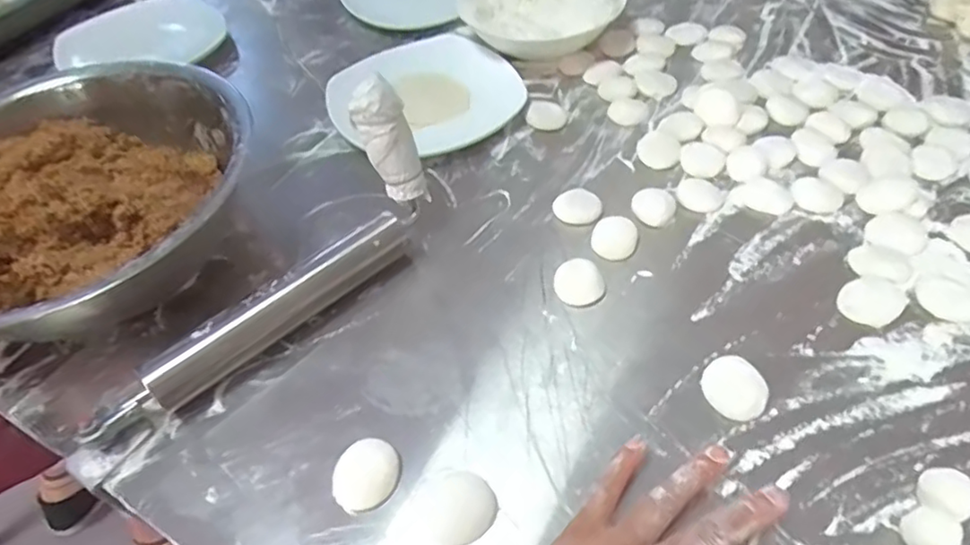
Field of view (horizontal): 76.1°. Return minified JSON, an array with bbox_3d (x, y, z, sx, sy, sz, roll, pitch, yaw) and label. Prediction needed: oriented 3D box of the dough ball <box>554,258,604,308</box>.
[{"bbox_3d":[0.069,0.007,0.460,0.036,0.004,0.039,-2,51,3],"label":"dough ball"}]

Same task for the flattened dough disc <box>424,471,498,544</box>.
[{"bbox_3d":[-0.015,0.137,0.361,0.042,0.004,0.038,-39,58,-24],"label":"flattened dough disc"}]

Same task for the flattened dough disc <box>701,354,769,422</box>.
[{"bbox_3d":[0.160,0.074,0.398,0.038,0.006,0.041,-2,51,3],"label":"flattened dough disc"}]

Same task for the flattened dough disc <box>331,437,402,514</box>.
[{"bbox_3d":[-0.073,0.123,0.377,0.039,0.009,0.043,16,54,17],"label":"flattened dough disc"}]

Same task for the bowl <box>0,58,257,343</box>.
[{"bbox_3d":[-0.325,-0.058,0.502,0.275,0.092,0.300,-2,51,3],"label":"bowl"}]

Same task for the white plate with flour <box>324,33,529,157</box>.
[{"bbox_3d":[-0.062,-0.179,0.610,0.175,0.024,0.175,-26,54,-16],"label":"white plate with flour"}]

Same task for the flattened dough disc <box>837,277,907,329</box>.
[{"bbox_3d":[0.270,0.019,0.433,0.045,0.004,0.036,-30,55,-19],"label":"flattened dough disc"}]

